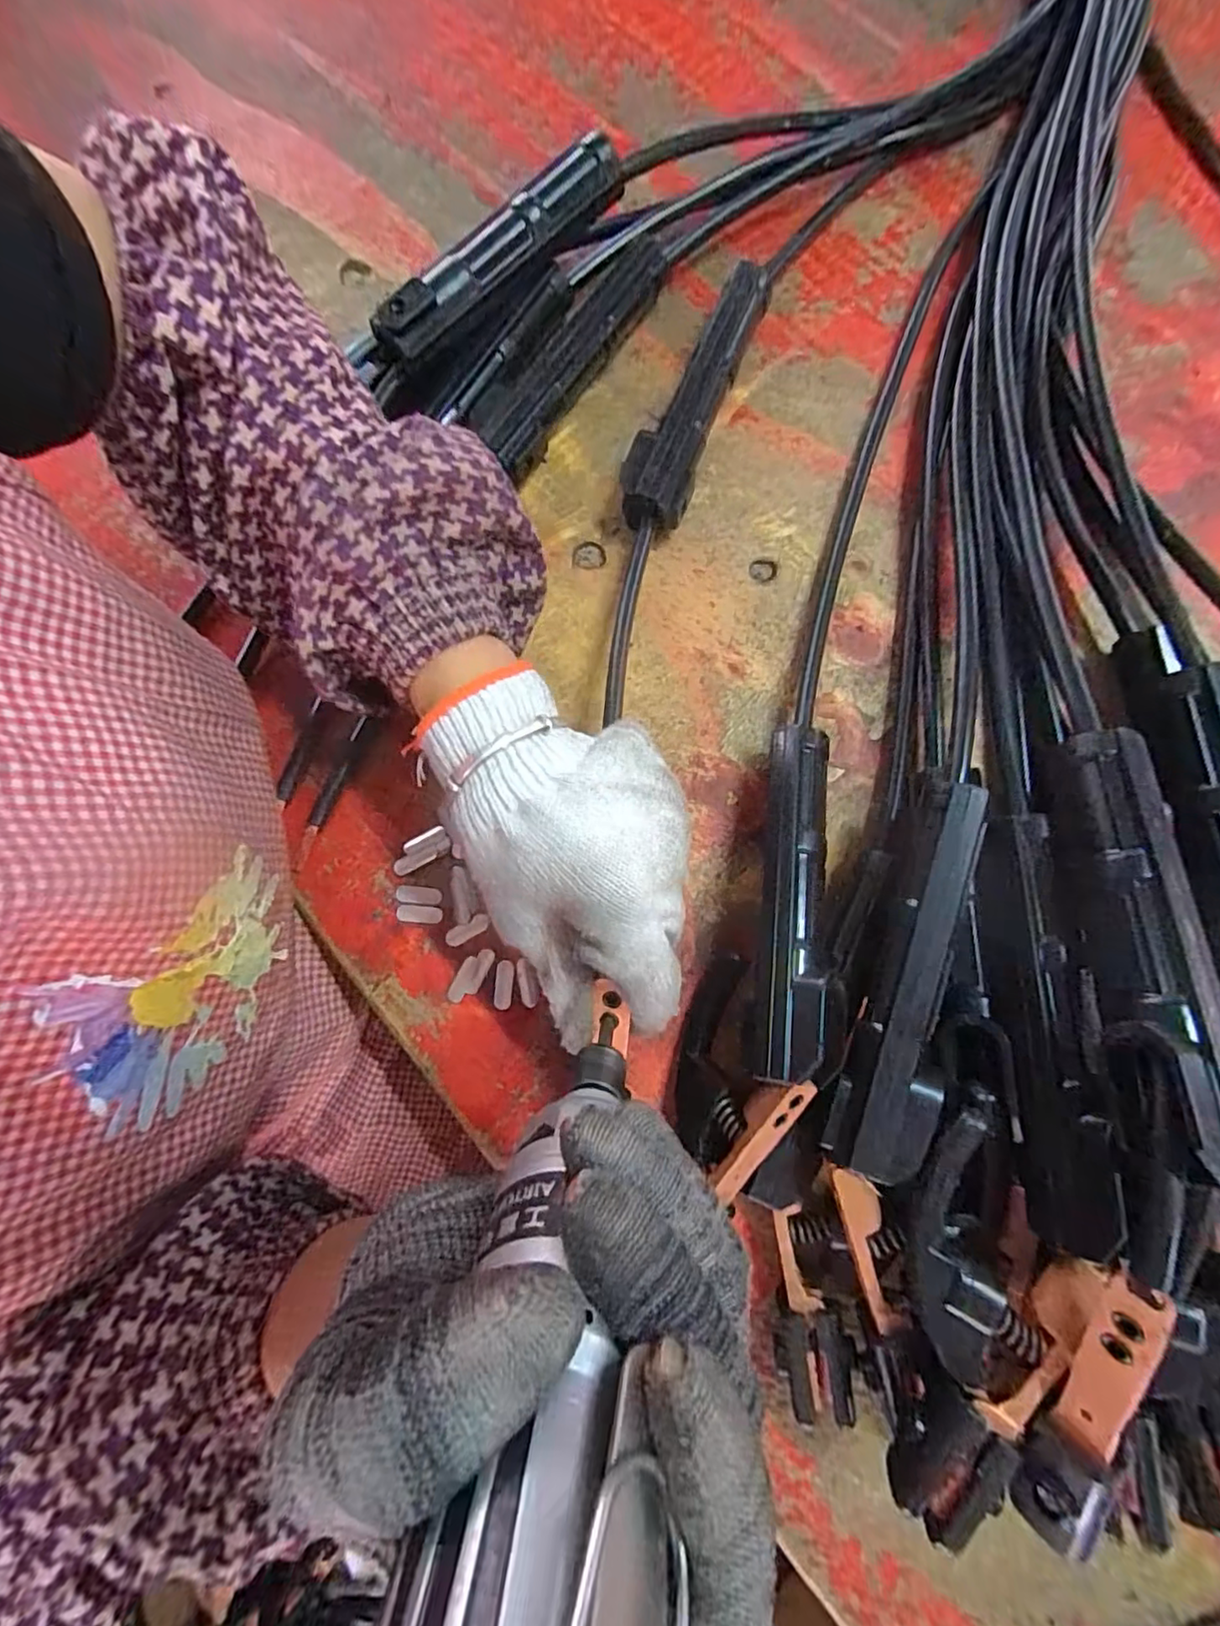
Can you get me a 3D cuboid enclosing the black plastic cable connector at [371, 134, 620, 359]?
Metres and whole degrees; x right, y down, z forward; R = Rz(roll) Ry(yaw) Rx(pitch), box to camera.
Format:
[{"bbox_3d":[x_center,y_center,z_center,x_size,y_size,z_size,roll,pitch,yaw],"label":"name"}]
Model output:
[{"bbox_3d":[-0.056,-0.287,0.310,0.151,0.023,0.020,-43,81,-6],"label":"black plastic cable connector"}]

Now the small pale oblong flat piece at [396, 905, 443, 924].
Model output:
[{"bbox_3d":[-0.094,0.050,0.298,0.023,0.004,0.008,4,80,2],"label":"small pale oblong flat piece"}]

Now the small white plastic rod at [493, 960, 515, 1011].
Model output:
[{"bbox_3d":[-0.051,0.083,0.291,0.009,0.004,0.023,4,80,2],"label":"small white plastic rod"}]

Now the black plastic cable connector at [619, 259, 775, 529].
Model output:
[{"bbox_3d":[0.045,-0.226,0.332,0.036,0.033,0.157,20,81,5],"label":"black plastic cable connector"}]

